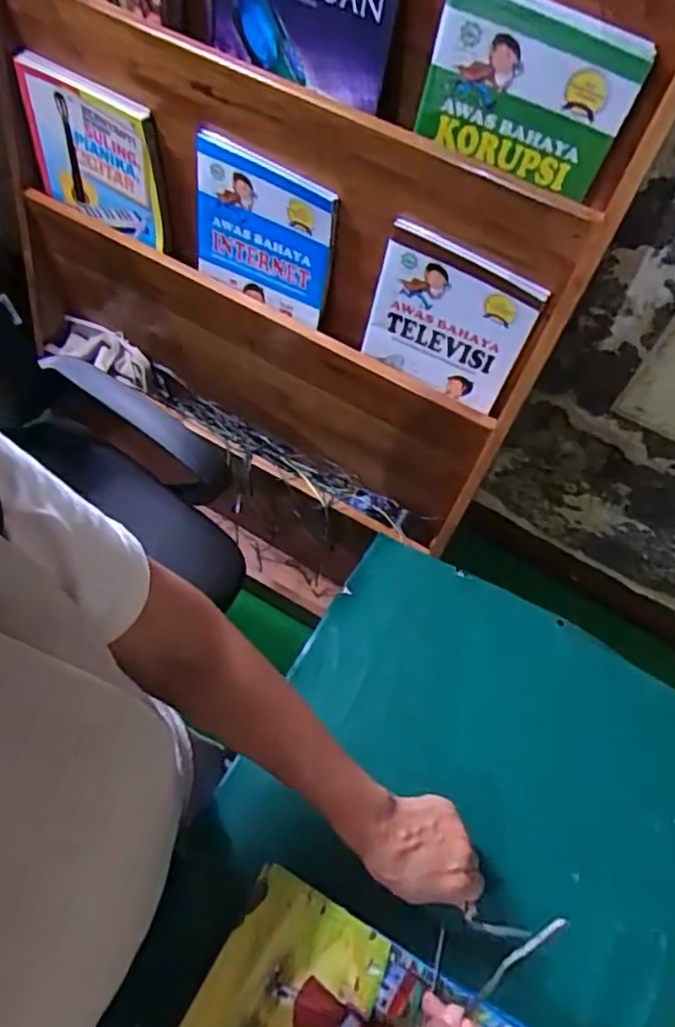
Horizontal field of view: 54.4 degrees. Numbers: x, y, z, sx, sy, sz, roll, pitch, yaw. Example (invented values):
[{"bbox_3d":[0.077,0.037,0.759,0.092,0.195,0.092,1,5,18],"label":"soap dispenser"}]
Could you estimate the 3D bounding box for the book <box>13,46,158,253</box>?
[{"bbox_3d":[-0.355,-0.509,0.940,0.206,0.208,0.019,26,57,7],"label":"book"}]

